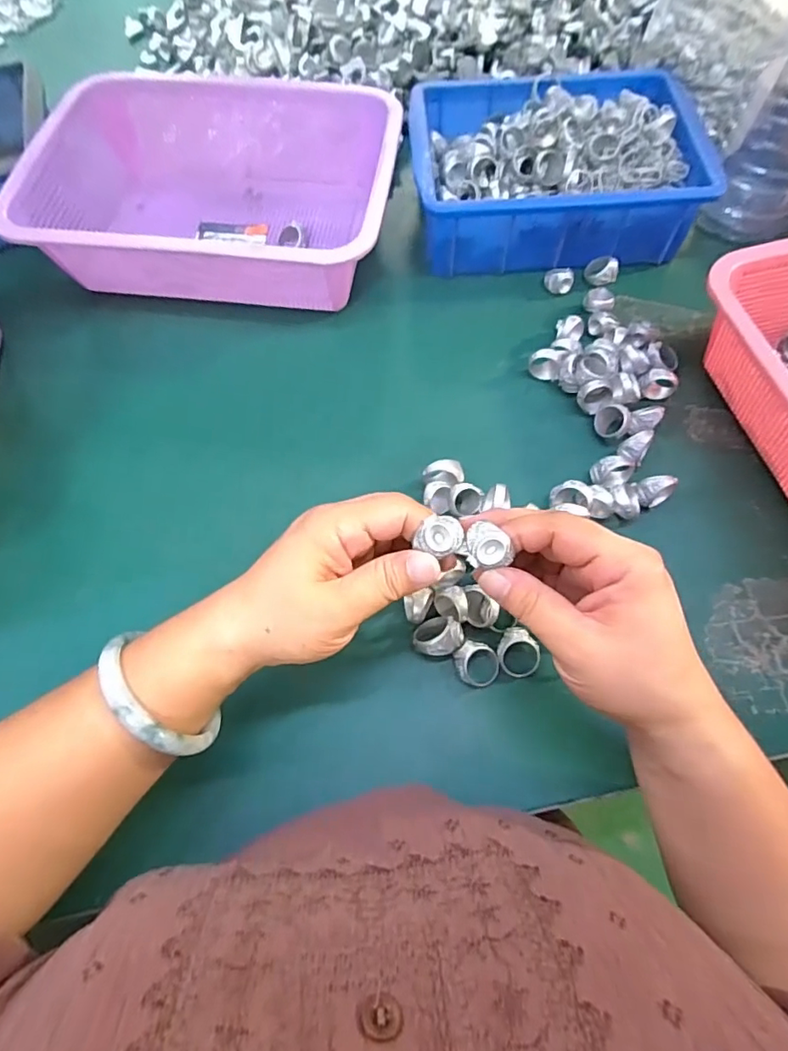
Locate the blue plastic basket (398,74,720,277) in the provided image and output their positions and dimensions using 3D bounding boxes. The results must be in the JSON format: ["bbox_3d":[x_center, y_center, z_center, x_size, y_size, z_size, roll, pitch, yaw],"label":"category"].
[{"bbox_3d":[0.138,-0.320,0.476,0.238,0.081,0.173,-4,66,-1],"label":"blue plastic basket"}]

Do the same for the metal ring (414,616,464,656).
[{"bbox_3d":[0.028,0.070,0.330,0.029,0.021,0.027,0,66,1],"label":"metal ring"}]

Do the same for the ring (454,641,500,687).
[{"bbox_3d":[0.052,0.085,0.325,0.027,0.015,0.027,0,66,1],"label":"ring"}]

